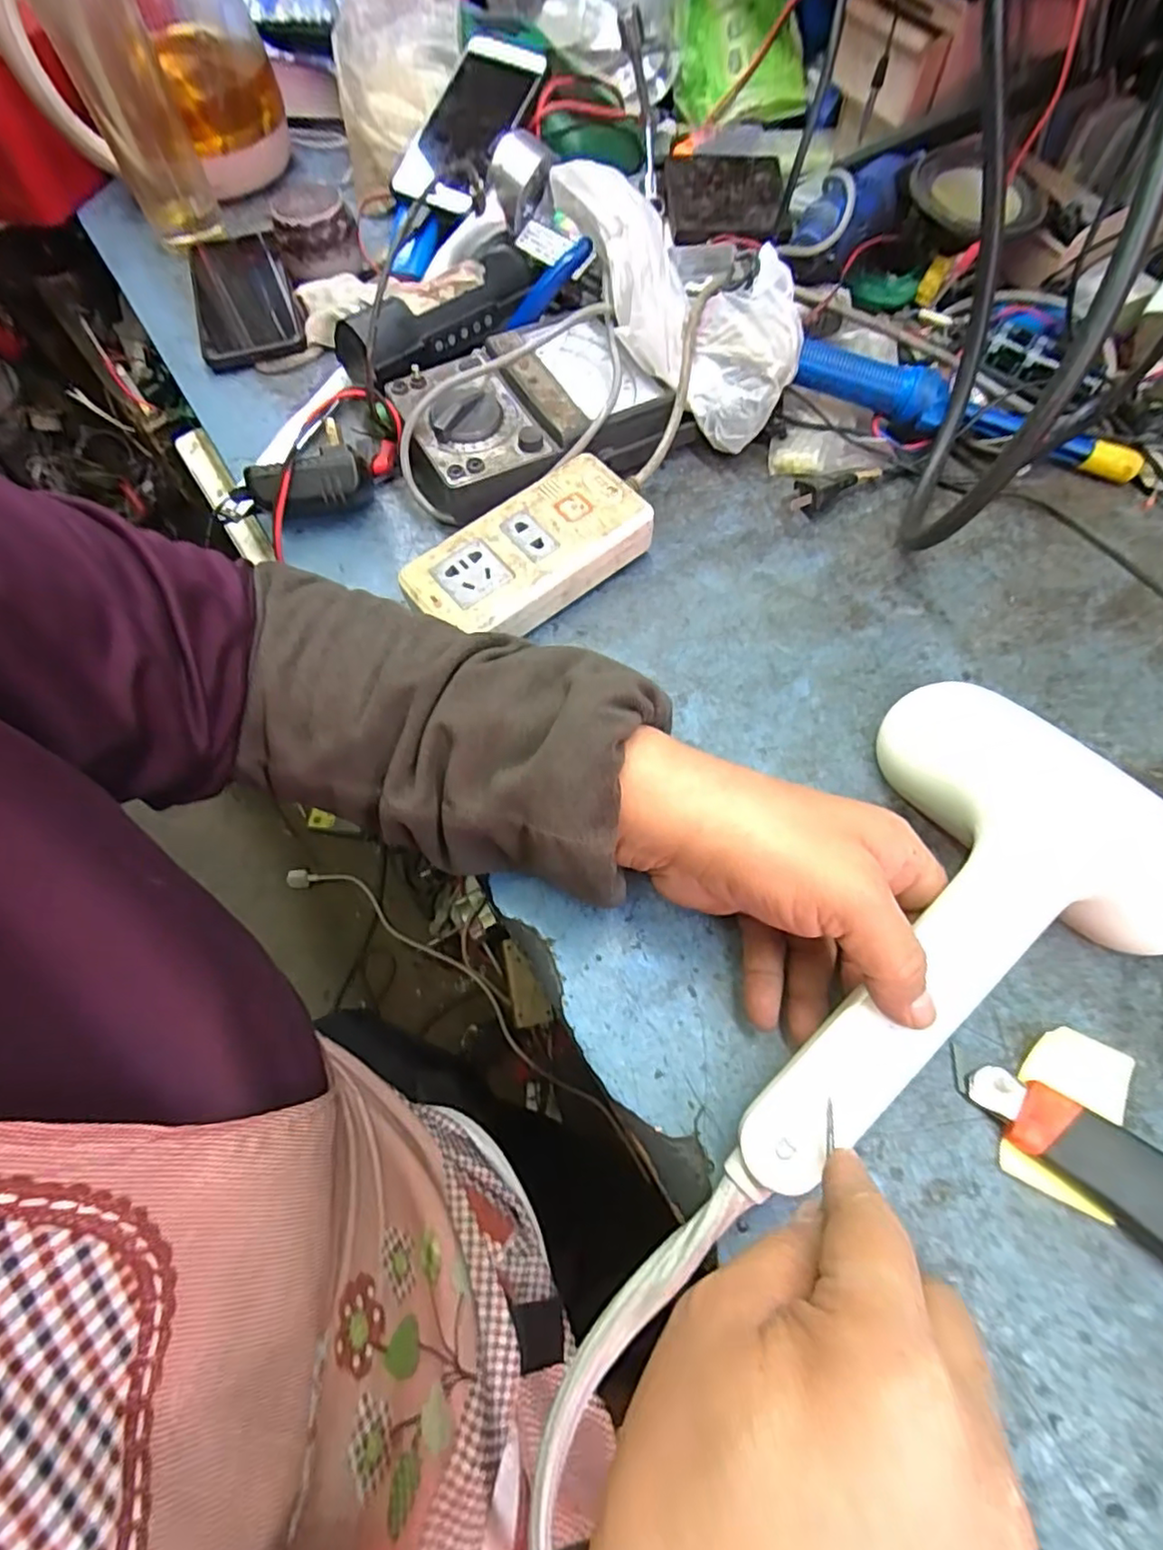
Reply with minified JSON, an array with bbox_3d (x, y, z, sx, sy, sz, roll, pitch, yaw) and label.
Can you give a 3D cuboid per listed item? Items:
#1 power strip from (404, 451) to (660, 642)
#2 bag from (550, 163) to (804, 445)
[{"bbox_3d":[-0.031,-0.128,0.385,0.142,0.042,0.068,-37,70,-15],"label":"power strip"},{"bbox_3d":[0.063,-0.314,0.405,0.196,0.057,0.104,41,70,-10],"label":"bag"}]

